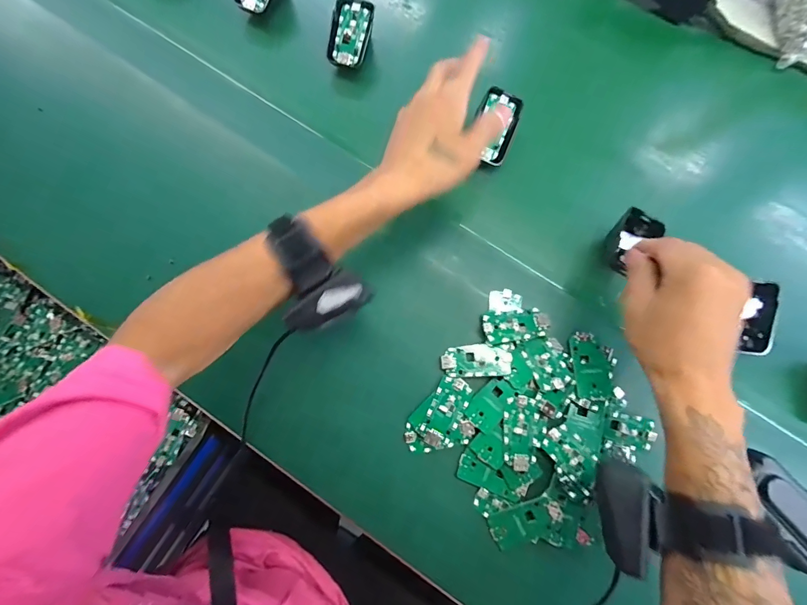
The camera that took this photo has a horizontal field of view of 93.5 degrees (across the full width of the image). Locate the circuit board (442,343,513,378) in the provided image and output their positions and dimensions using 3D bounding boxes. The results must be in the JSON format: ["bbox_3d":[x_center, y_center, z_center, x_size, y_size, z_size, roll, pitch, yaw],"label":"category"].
[{"bbox_3d":[0.069,0.055,0.362,0.063,0.013,0.030,0,79,-1],"label":"circuit board"}]

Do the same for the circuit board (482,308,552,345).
[{"bbox_3d":[0.109,0.022,0.364,0.063,0.004,0.030,-6,79,-2],"label":"circuit board"}]

